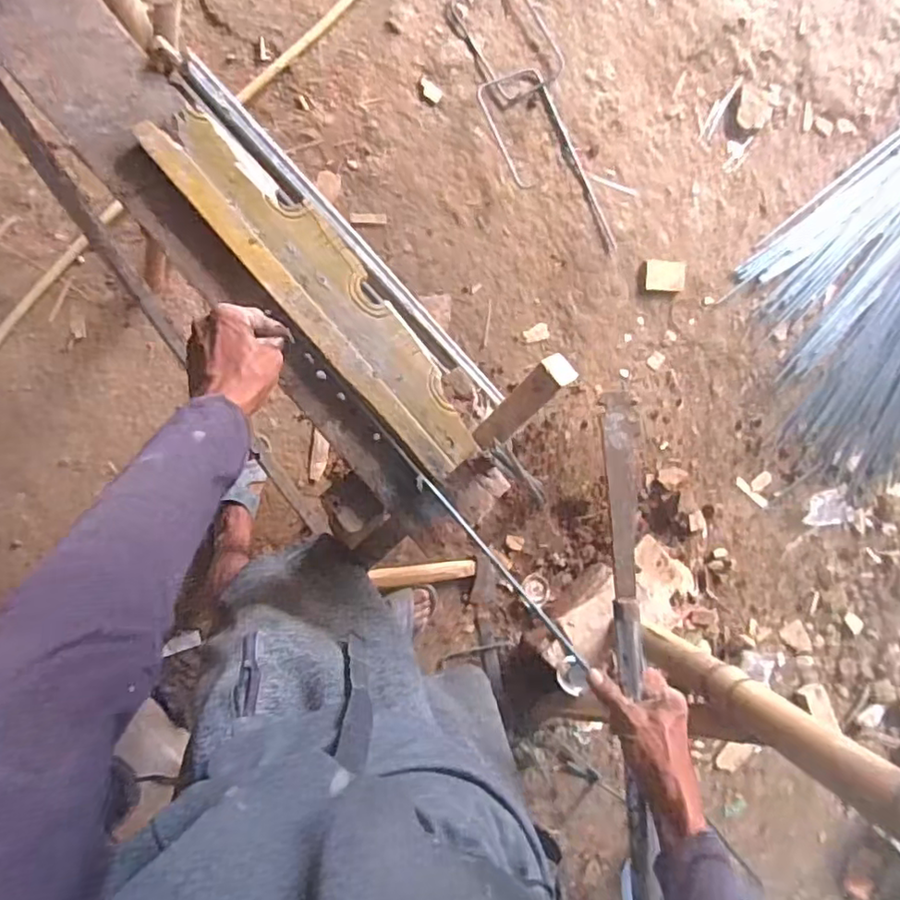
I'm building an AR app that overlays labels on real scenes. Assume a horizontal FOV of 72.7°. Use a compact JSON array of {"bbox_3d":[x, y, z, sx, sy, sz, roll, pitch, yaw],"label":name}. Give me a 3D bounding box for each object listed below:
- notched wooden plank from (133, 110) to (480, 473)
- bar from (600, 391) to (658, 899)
[{"bbox_3d":[-0.124,-0.157,0.613,0.083,0.027,0.428,-41,92,-6],"label":"notched wooden plank"},{"bbox_3d":[0.190,0.219,0.634,0.031,0.027,0.564,1,80,-6],"label":"bar"}]

